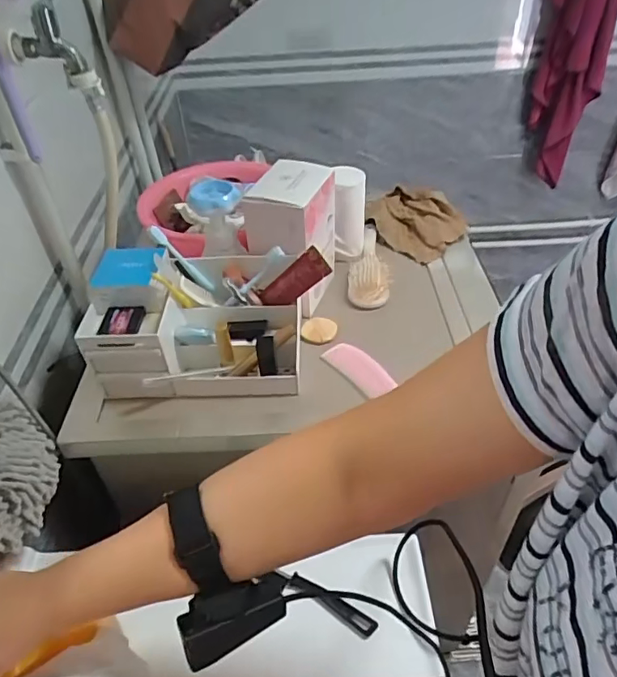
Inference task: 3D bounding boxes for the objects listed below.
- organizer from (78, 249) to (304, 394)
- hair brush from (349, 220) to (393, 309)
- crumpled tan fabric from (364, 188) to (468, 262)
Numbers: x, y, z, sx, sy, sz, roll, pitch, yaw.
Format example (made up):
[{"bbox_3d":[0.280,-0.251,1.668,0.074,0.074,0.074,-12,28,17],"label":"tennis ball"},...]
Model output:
[{"bbox_3d":[-0.140,-0.023,0.666,0.266,0.134,0.149,-6,42,-2],"label":"organizer"},{"bbox_3d":[0.097,-0.120,0.835,0.064,0.033,0.185,1,42,5],"label":"hair brush"},{"bbox_3d":[0.190,-0.212,0.919,0.156,0.048,0.163,-33,49,-29],"label":"crumpled tan fabric"}]

